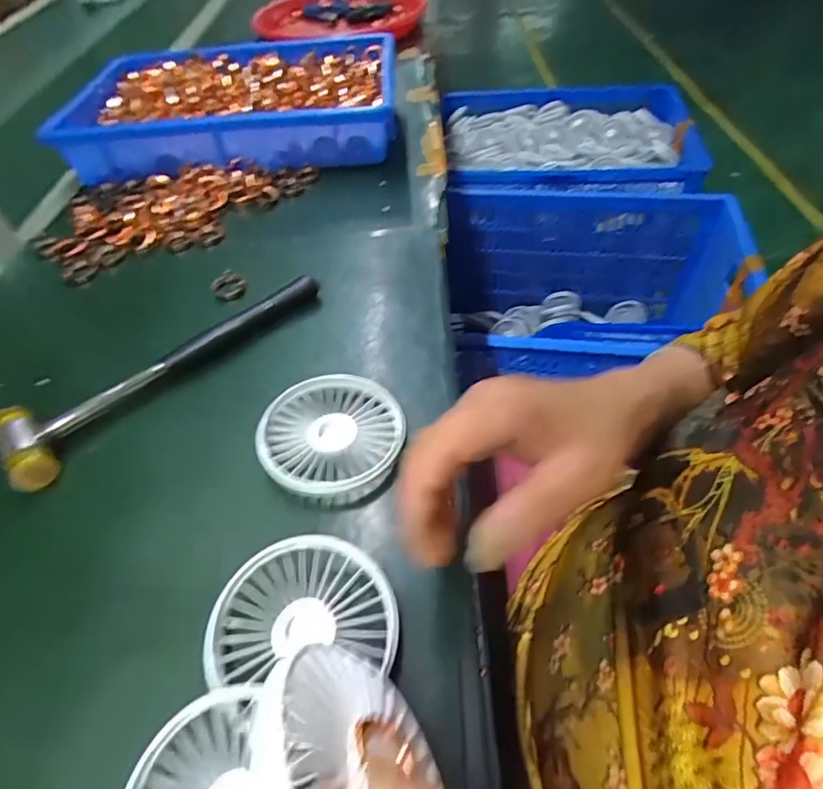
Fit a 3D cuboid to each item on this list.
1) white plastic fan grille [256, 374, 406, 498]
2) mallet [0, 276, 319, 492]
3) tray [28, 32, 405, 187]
[{"bbox_3d":[-0.051,0.025,0.320,0.087,0.016,0.088,6,53,10],"label":"white plastic fan grille"},{"bbox_3d":[-0.174,-0.027,0.369,0.056,0.021,0.237,36,63,28],"label":"mallet"},{"bbox_3d":[-0.198,-0.337,0.589,0.357,0.062,0.240,-8,52,0],"label":"tray"}]

